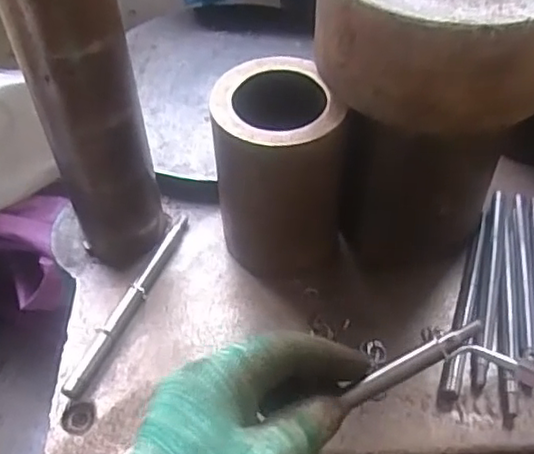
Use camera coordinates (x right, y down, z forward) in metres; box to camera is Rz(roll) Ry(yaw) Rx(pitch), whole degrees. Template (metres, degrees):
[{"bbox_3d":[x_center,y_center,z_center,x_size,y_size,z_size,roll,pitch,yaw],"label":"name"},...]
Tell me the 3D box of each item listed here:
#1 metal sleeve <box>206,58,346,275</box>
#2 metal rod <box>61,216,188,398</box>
[{"bbox_3d":[0.009,-0.036,0.450,0.086,0.138,0.091,-1,50,1],"label":"metal sleeve"},{"bbox_3d":[-0.094,0.050,0.449,0.013,0.014,0.159,19,53,17],"label":"metal rod"}]

